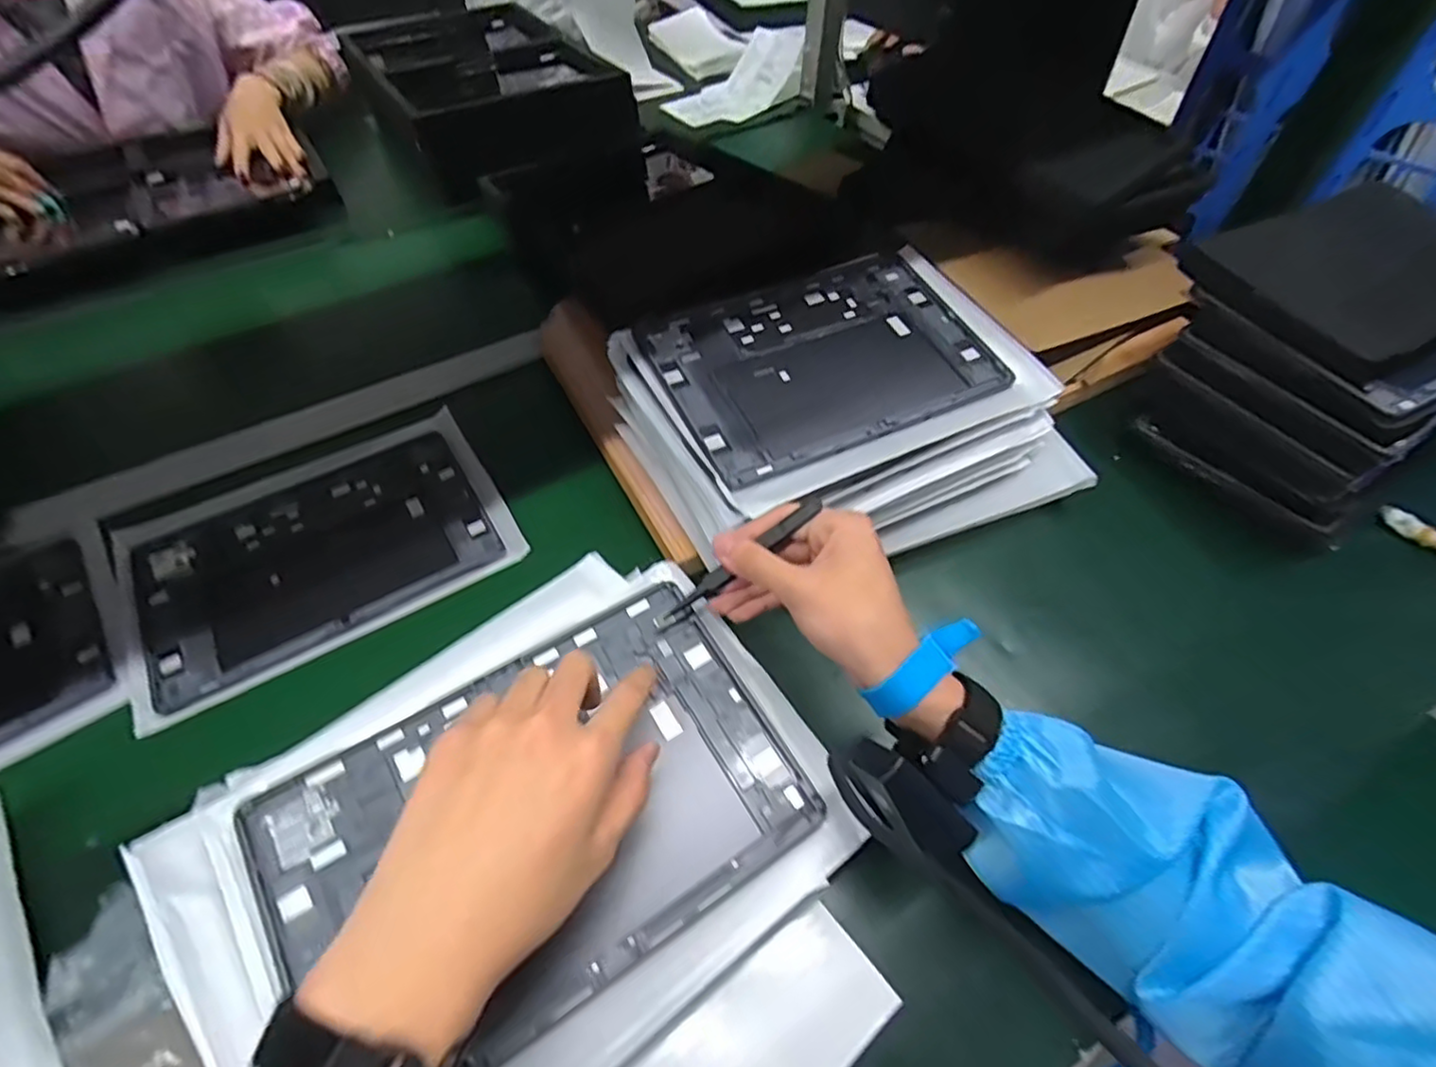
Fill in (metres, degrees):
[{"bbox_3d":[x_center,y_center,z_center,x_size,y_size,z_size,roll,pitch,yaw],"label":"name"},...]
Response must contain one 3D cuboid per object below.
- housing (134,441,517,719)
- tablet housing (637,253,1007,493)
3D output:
[{"bbox_3d":[-0.327,0.011,0.542,0.254,0.009,0.175,-28,59,-20],"label":"housing"},{"bbox_3d":[0.081,-0.138,0.516,0.254,0.012,0.172,-22,64,-18],"label":"tablet housing"}]

